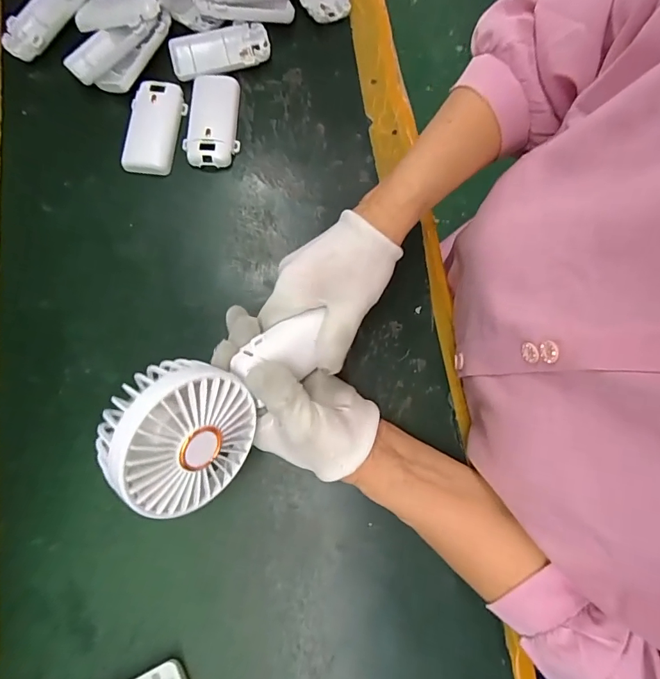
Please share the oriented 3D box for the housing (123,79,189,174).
[{"bbox_3d":[-0.166,-0.201,0.409,0.047,0.010,0.090,3,77,-1],"label":"housing"}]

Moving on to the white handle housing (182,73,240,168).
[{"bbox_3d":[-0.113,-0.210,0.414,0.050,0.015,0.093,-1,77,-2],"label":"white handle housing"}]

